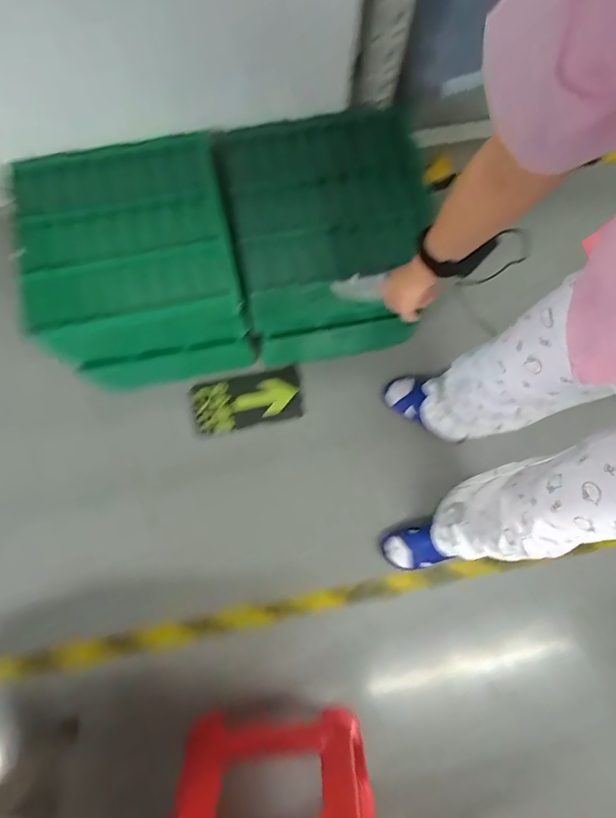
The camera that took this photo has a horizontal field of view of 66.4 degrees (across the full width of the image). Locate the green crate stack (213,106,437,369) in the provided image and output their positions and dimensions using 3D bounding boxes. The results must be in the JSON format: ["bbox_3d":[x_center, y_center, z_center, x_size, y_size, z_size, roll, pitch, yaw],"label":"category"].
[{"bbox_3d":[0.028,-0.368,1.066,0.370,0.314,0.399,-12,77,-4],"label":"green crate stack"}]

